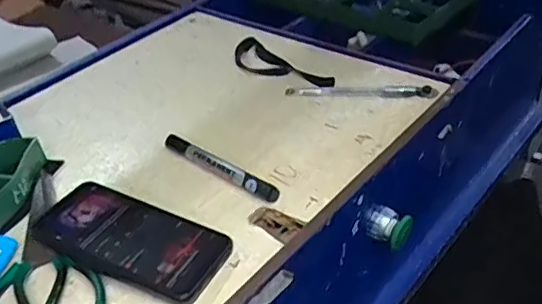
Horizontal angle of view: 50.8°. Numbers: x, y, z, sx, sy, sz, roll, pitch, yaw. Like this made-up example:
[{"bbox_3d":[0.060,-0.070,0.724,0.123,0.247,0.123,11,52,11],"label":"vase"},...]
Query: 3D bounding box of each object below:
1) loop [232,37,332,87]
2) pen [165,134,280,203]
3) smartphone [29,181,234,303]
[{"bbox_3d":[0.008,-0.102,0.697,0.049,0.019,0.163,-31,44,-28],"label":"loop"},{"bbox_3d":[-0.051,0.013,0.558,0.146,0.012,0.021,22,46,32],"label":"pen"},{"bbox_3d":[-0.118,0.072,0.479,0.158,0.010,0.076,19,43,19],"label":"smartphone"}]

